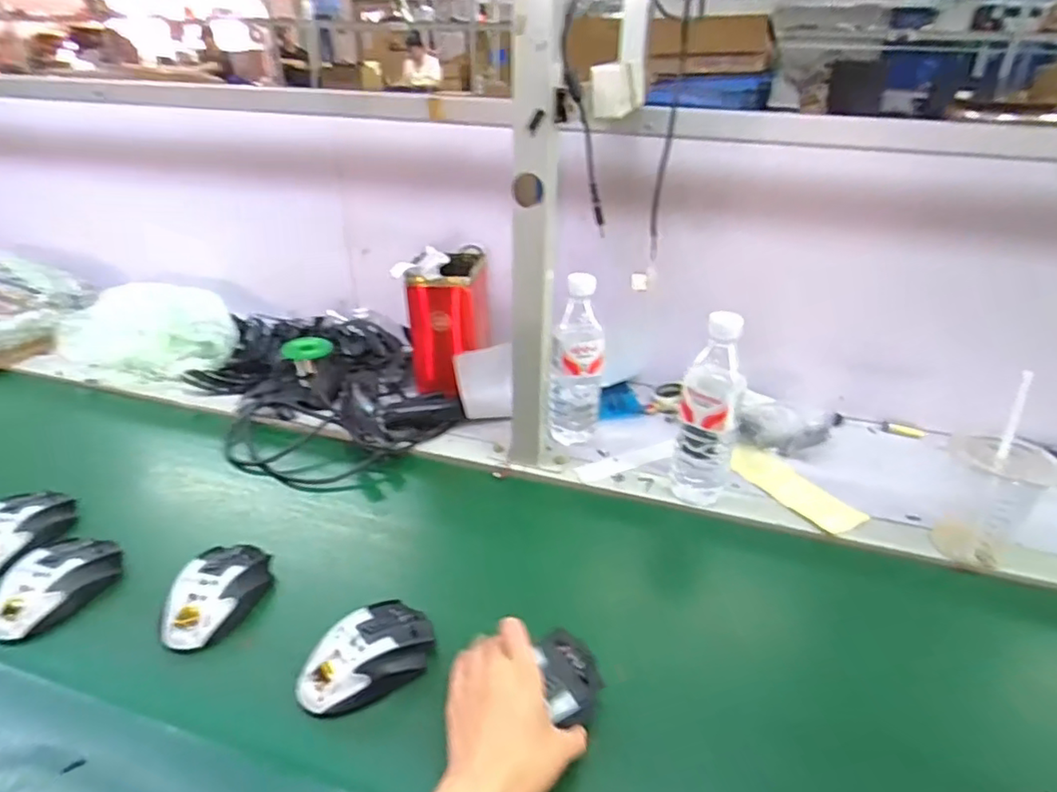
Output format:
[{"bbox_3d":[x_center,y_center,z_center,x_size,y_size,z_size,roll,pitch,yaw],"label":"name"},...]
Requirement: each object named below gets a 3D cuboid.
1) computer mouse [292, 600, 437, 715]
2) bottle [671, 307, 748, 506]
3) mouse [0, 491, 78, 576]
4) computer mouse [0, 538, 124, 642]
[{"bbox_3d":[-0.137,0.223,0.530,0.072,0.042,0.119,26,36,36],"label":"computer mouse"},{"bbox_3d":[0.205,0.020,0.700,0.067,0.225,0.063,9,29,12],"label":"bottle"},{"bbox_3d":[-0.544,0.138,0.654,0.058,0.036,0.114,11,29,15],"label":"mouse"},{"bbox_3d":[-0.451,0.175,0.590,0.060,0.037,0.118,9,29,12],"label":"computer mouse"}]

